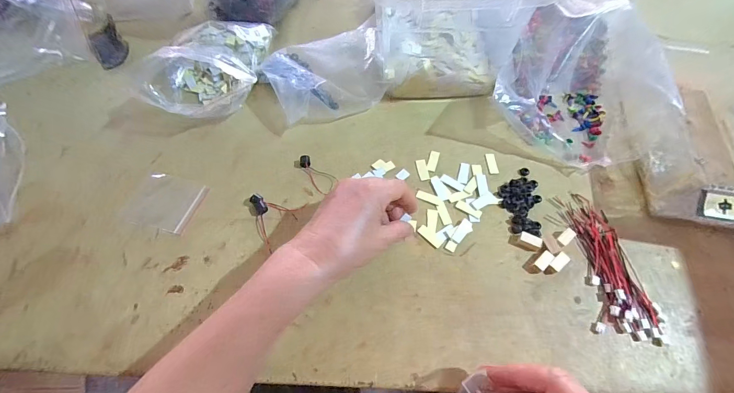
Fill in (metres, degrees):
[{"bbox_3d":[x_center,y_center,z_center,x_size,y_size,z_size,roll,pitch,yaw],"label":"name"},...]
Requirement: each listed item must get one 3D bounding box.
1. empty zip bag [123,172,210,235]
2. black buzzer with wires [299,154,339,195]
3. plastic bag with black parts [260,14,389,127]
[{"bbox_3d":[-0.221,0.006,0.369,0.074,0.004,0.063,14,62,7],"label":"empty zip bag"},{"bbox_3d":[-0.060,-0.026,0.383,0.053,0.006,0.025,36,67,18],"label":"black buzzer with wires"},{"bbox_3d":[-0.052,-0.163,0.434,0.152,0.056,0.127,-18,62,-10],"label":"plastic bag with black parts"}]

